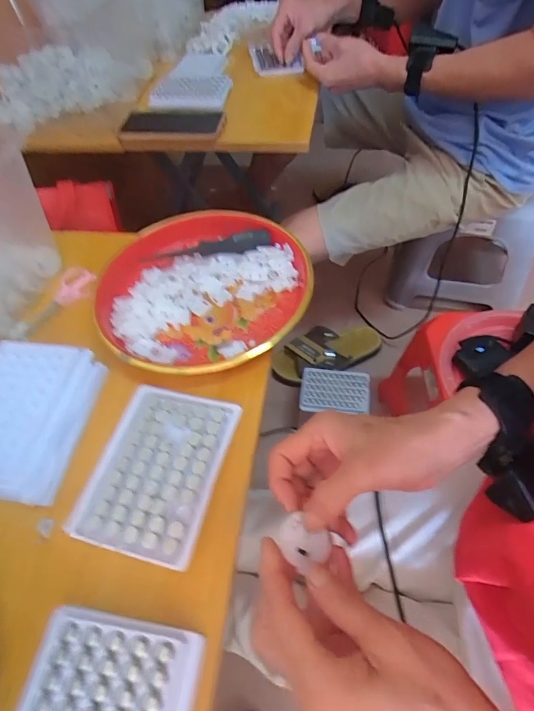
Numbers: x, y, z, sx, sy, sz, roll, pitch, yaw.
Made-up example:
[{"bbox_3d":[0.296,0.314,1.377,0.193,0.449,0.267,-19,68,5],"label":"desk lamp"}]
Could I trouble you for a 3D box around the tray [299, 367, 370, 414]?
[{"bbox_3d":[0.135,0.069,0.802,0.132,0.012,0.092,4,55,8],"label":"tray"}]

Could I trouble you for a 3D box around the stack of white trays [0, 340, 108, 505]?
[{"bbox_3d":[-0.209,0.051,0.343,0.109,0.028,0.131,4,55,8],"label":"stack of white trays"}]

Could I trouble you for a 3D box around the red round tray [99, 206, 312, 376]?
[{"bbox_3d":[-0.070,-0.070,0.422,0.207,0.030,0.215,-2,55,3],"label":"red round tray"}]

